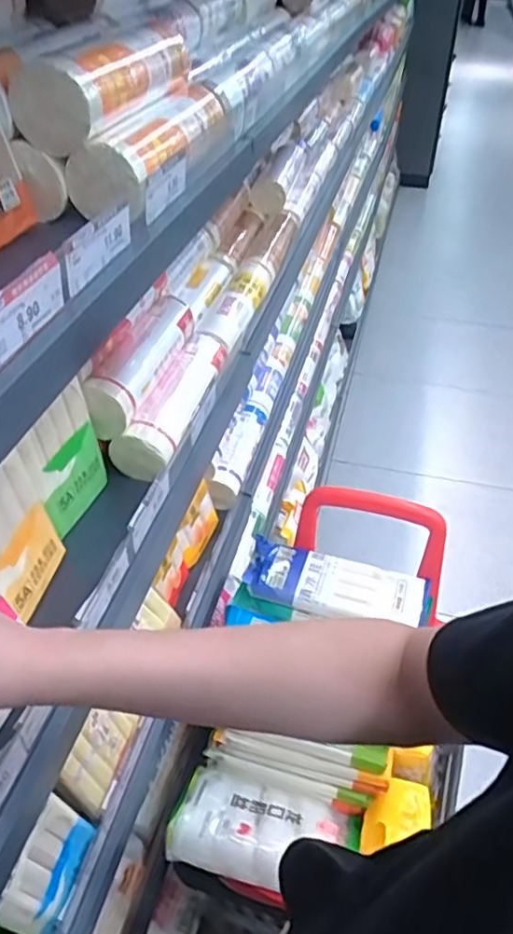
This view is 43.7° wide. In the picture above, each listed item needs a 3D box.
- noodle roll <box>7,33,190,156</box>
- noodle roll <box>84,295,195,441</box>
[{"bbox_3d":[-0.133,-0.354,0.588,0.065,0.062,0.226,11,41,13],"label":"noodle roll"},{"bbox_3d":[-0.139,-0.138,0.793,0.054,0.066,0.239,9,41,11],"label":"noodle roll"}]

